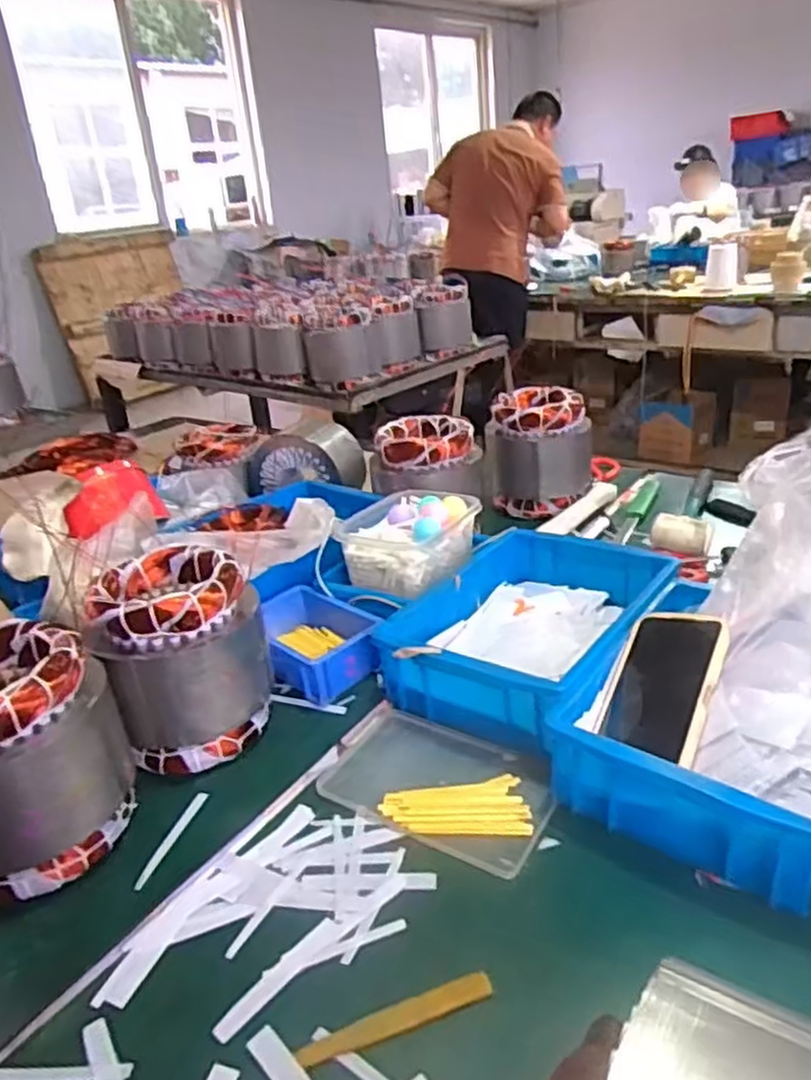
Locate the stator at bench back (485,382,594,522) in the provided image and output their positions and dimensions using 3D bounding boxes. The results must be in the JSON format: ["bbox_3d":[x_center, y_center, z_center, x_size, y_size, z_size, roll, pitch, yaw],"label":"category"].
[{"bbox_3d":[0.201,-0.131,1.128,0.152,0.163,0.124,1,26,14],"label":"stator at bench back"}]

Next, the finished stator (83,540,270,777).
[{"bbox_3d":[-0.199,0.106,0.692,0.136,0.171,0.126,-14,28,-17],"label":"finished stator"}]

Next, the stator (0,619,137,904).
[{"bbox_3d":[-0.295,0.165,0.577,0.146,0.166,0.132,-22,31,-30],"label":"stator"}]

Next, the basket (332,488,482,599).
[{"bbox_3d":[0.001,-0.007,0.859,0.129,0.061,0.163,8,28,26],"label":"basket"}]

